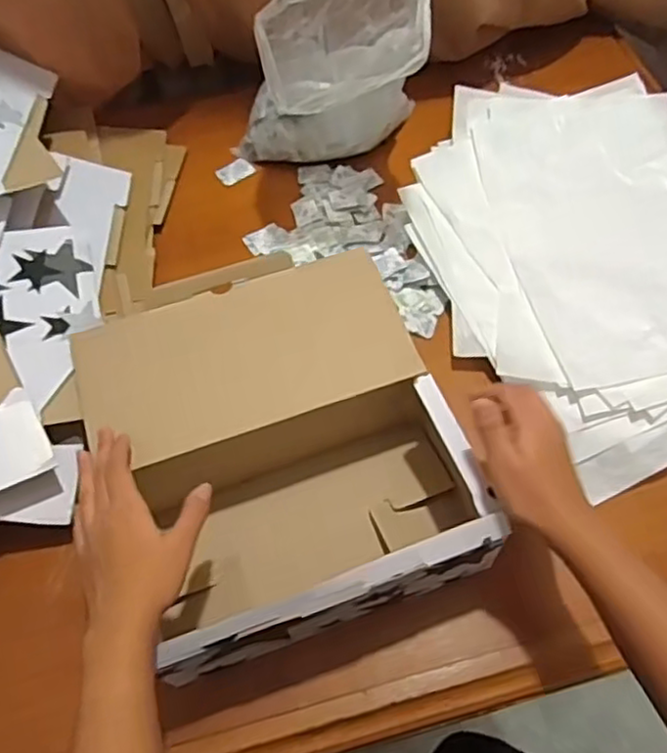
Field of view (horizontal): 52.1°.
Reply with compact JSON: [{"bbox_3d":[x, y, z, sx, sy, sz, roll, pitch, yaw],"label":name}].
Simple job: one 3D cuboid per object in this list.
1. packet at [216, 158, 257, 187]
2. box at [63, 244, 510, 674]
[{"bbox_3d":[-0.118,-0.245,0.815,0.041,0.006,0.033,-34,65,-15],"label":"packet"},{"bbox_3d":[-0.046,0.066,0.585,0.268,0.111,0.287,-19,62,-8],"label":"box"}]

